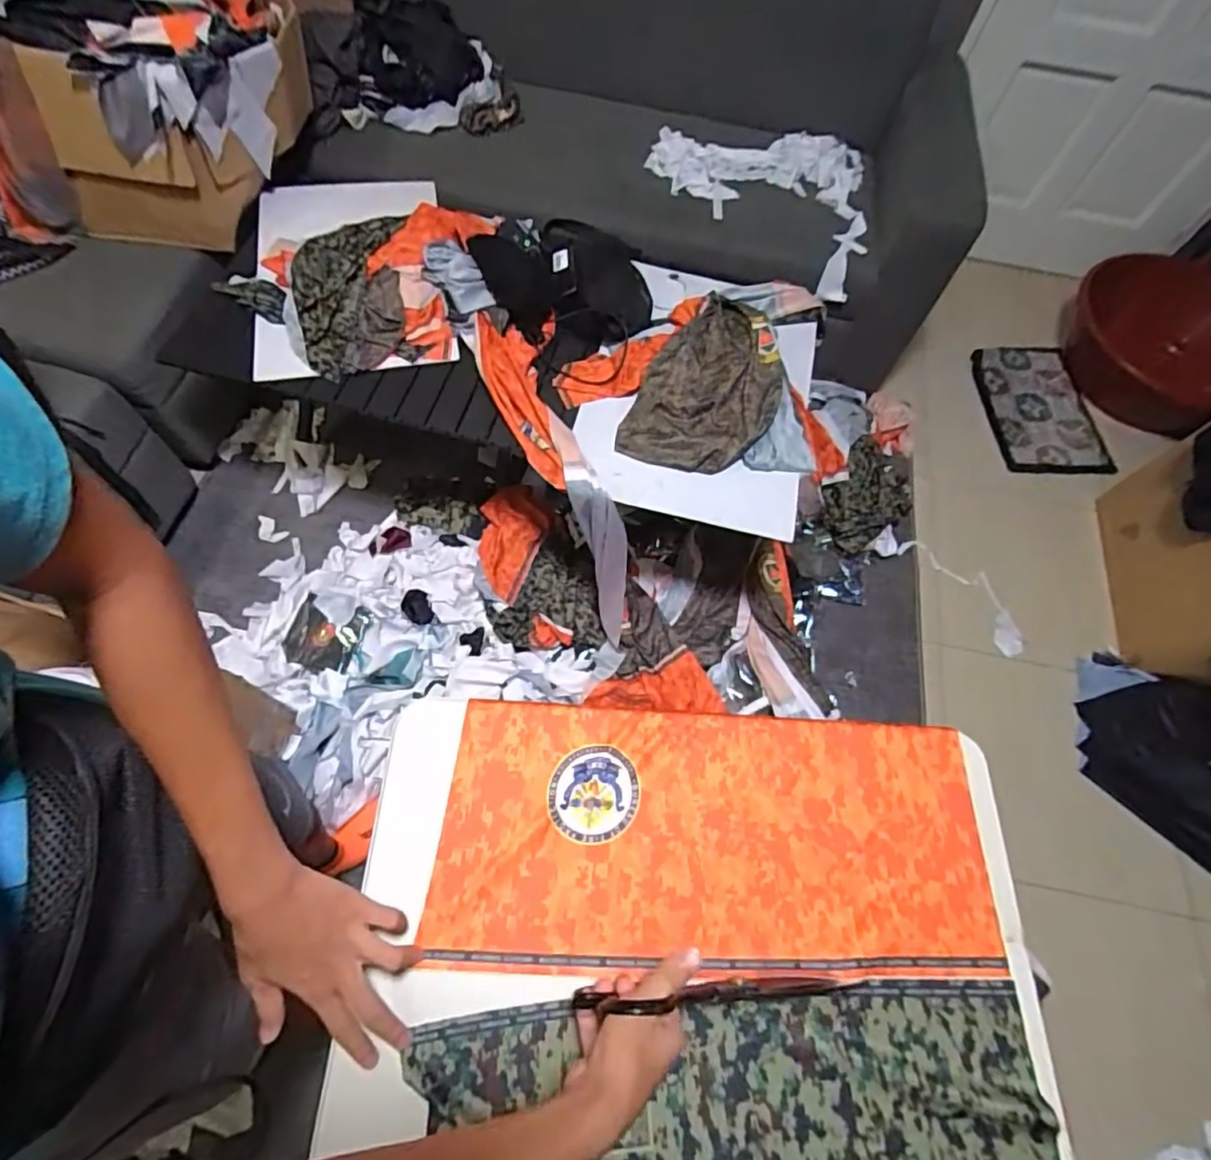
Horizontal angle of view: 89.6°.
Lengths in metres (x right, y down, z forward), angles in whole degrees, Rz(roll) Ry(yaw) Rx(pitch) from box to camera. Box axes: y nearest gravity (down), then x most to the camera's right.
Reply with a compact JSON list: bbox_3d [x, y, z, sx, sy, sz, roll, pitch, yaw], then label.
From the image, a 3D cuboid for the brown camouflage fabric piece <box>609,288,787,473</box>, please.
[{"bbox_3d":[0.199,-0.363,1.144,0.250,0.098,0.354,24,64,8],"label":"brown camouflage fabric piece"}]

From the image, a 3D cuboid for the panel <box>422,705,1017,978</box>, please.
[{"bbox_3d":[0.103,0.236,0.565,0.497,0.013,0.221,3,63,-3],"label":"panel"}]

